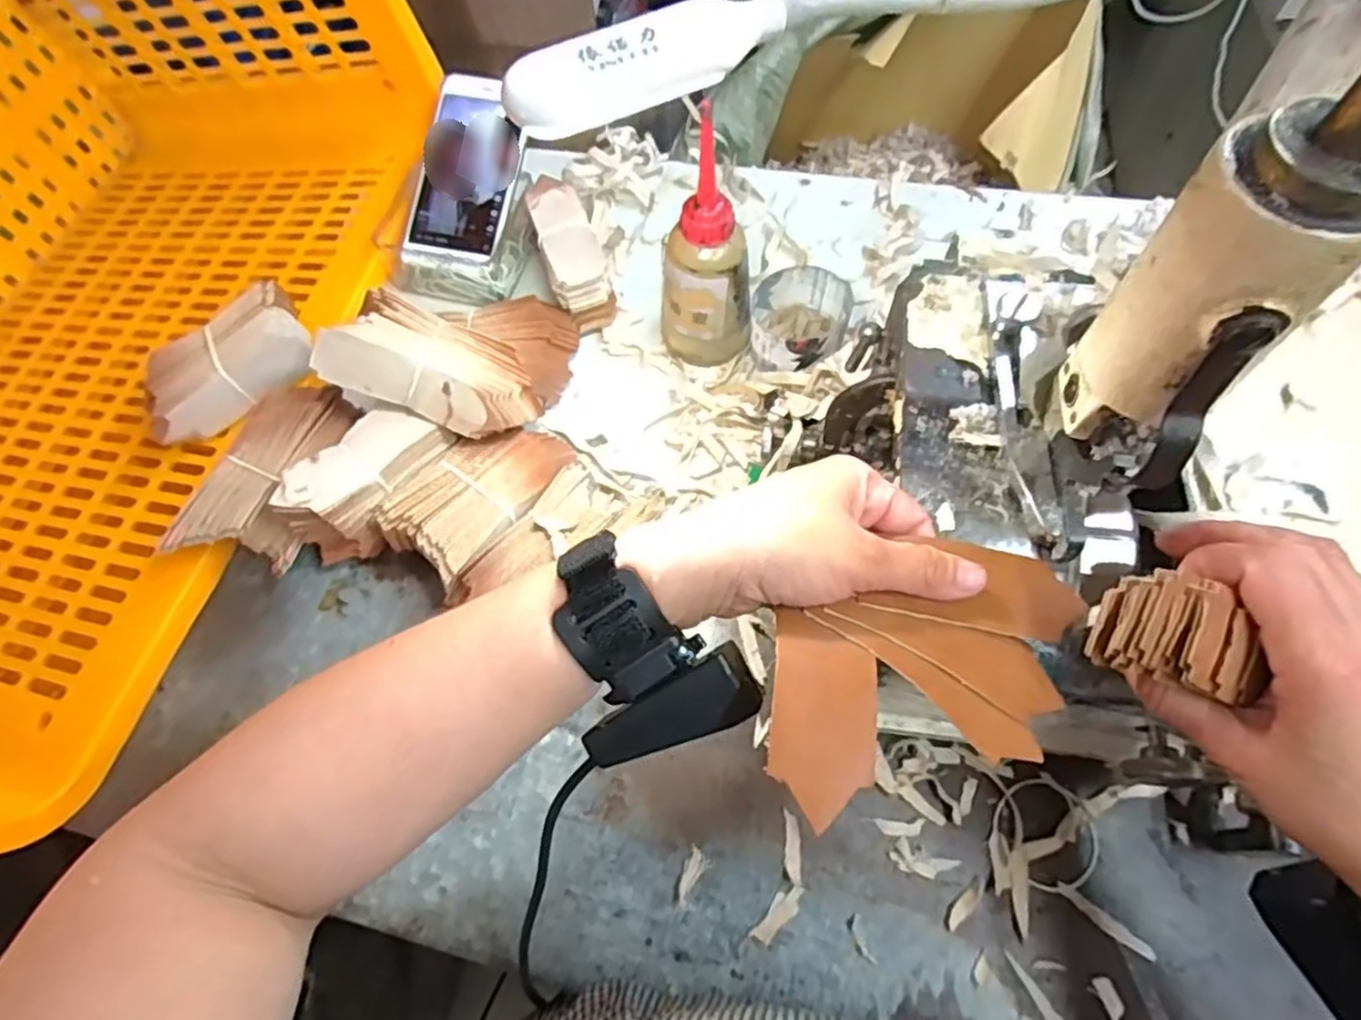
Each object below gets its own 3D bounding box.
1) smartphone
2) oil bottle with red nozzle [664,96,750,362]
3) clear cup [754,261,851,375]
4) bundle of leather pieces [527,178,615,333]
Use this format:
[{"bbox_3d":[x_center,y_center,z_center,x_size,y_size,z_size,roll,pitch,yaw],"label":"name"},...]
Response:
[{"bbox_3d":[-0.163,-0.262,0.559,0.080,0.014,0.149,12,84,10],"label":"smartphone"},{"bbox_3d":[0.018,-0.162,0.479,0.054,0.164,0.051,-1,64,3],"label":"oil bottle with red nozzle"},{"bbox_3d":[0.086,-0.136,0.525,0.066,0.037,0.077,13,66,9],"label":"clear cup"},{"bbox_3d":[-0.086,-0.200,0.538,0.041,0.026,0.113,-19,65,-6],"label":"bundle of leather pieces"}]

